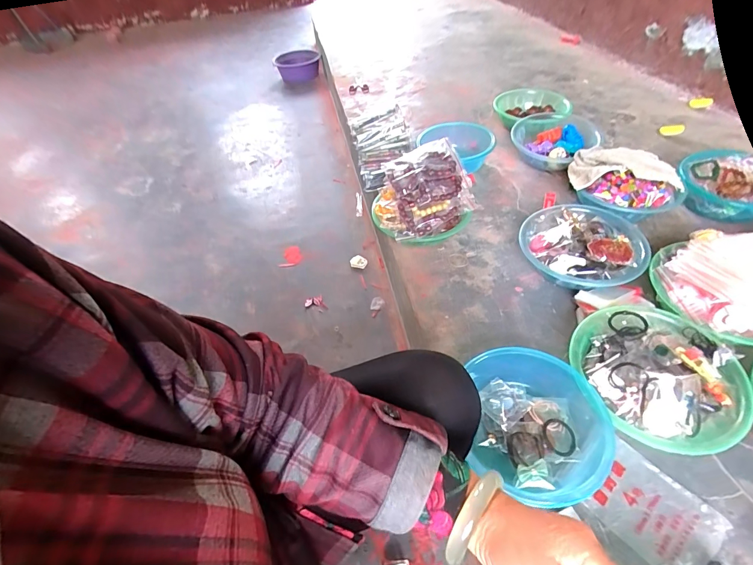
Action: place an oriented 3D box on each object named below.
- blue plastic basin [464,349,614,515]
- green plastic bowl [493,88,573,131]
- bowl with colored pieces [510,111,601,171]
[{"bbox_3d":[0.243,0.214,0.560,0.197,0.080,0.203,6,51,10],"label":"blue plastic basin"},{"bbox_3d":[0.508,-0.555,1.170,0.210,0.061,0.215,-3,50,3],"label":"green plastic bowl"},{"bbox_3d":[0.501,-0.411,1.035,0.199,0.072,0.200,-3,50,3],"label":"bowl with colored pieces"}]

